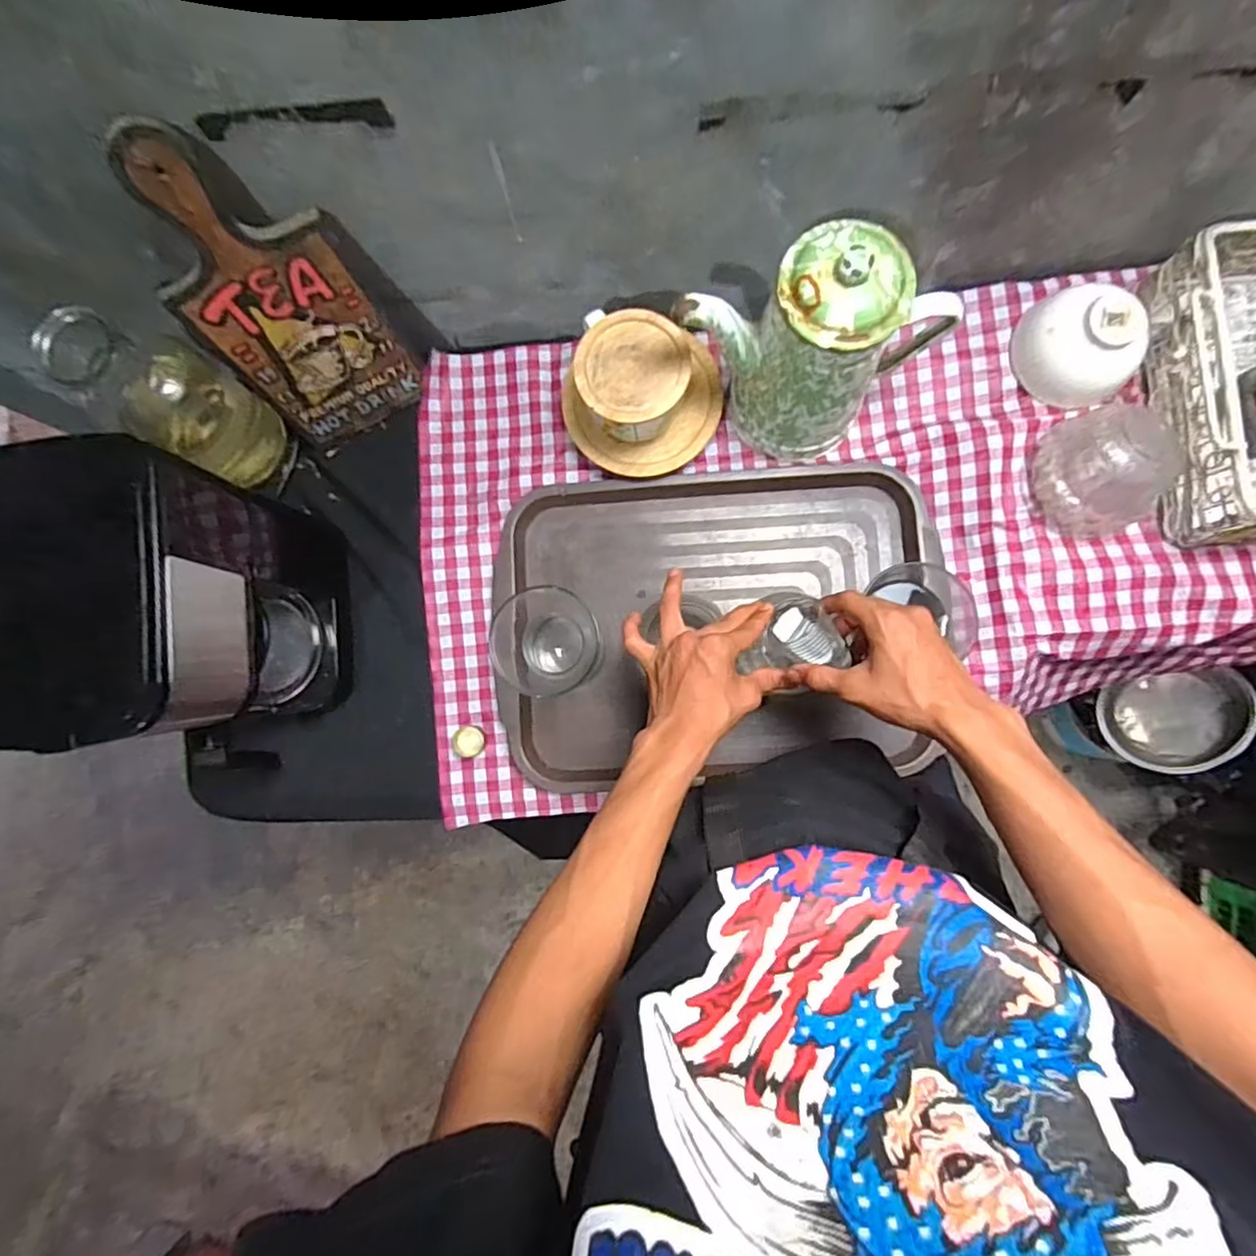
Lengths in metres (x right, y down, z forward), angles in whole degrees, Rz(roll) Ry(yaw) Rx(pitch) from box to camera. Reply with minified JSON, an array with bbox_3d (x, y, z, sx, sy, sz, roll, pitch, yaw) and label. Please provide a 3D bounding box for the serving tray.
[{"bbox_3d":[0.084,-0.005,0.617,0.414,0.036,0.295,-5,85,3],"label":"serving tray"}]

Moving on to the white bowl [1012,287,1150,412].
[{"bbox_3d":[0.403,-0.251,0.551,0.080,0.055,0.096,-21,84,1],"label":"white bowl"}]

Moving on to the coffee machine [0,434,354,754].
[{"bbox_3d":[-0.345,-0.014,0.513,0.141,0.253,0.187,-8,84,2],"label":"coffee machine"}]

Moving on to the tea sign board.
[{"bbox_3d":[-0.282,-0.267,0.516,0.138,0.273,0.014,-26,68,-1],"label":"tea sign board"}]

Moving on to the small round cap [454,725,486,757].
[{"bbox_3d":[-0.158,0.113,0.617,0.032,0.004,0.030,0,85,3],"label":"small round cap"}]

